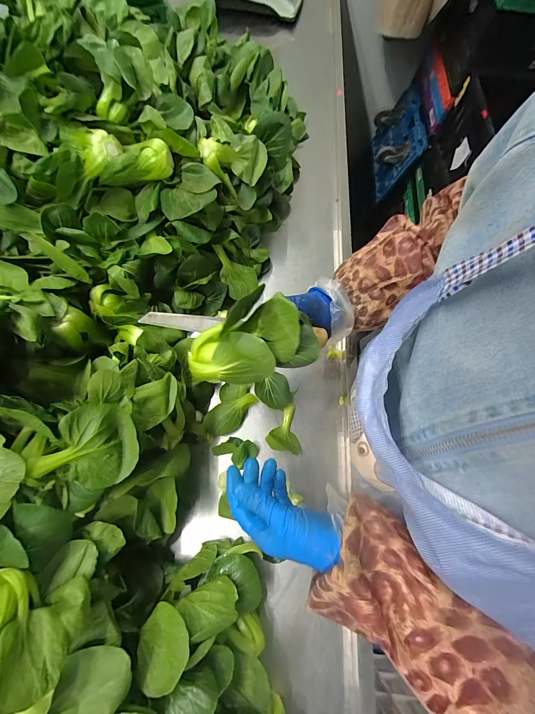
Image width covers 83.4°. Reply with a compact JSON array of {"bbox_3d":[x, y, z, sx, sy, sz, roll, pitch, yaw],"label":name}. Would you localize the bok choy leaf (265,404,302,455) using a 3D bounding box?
[{"bbox_3d":[0.022,0.102,0.435,0.049,0.032,0.075,-3,70,-3],"label":"bok choy leaf"}]

